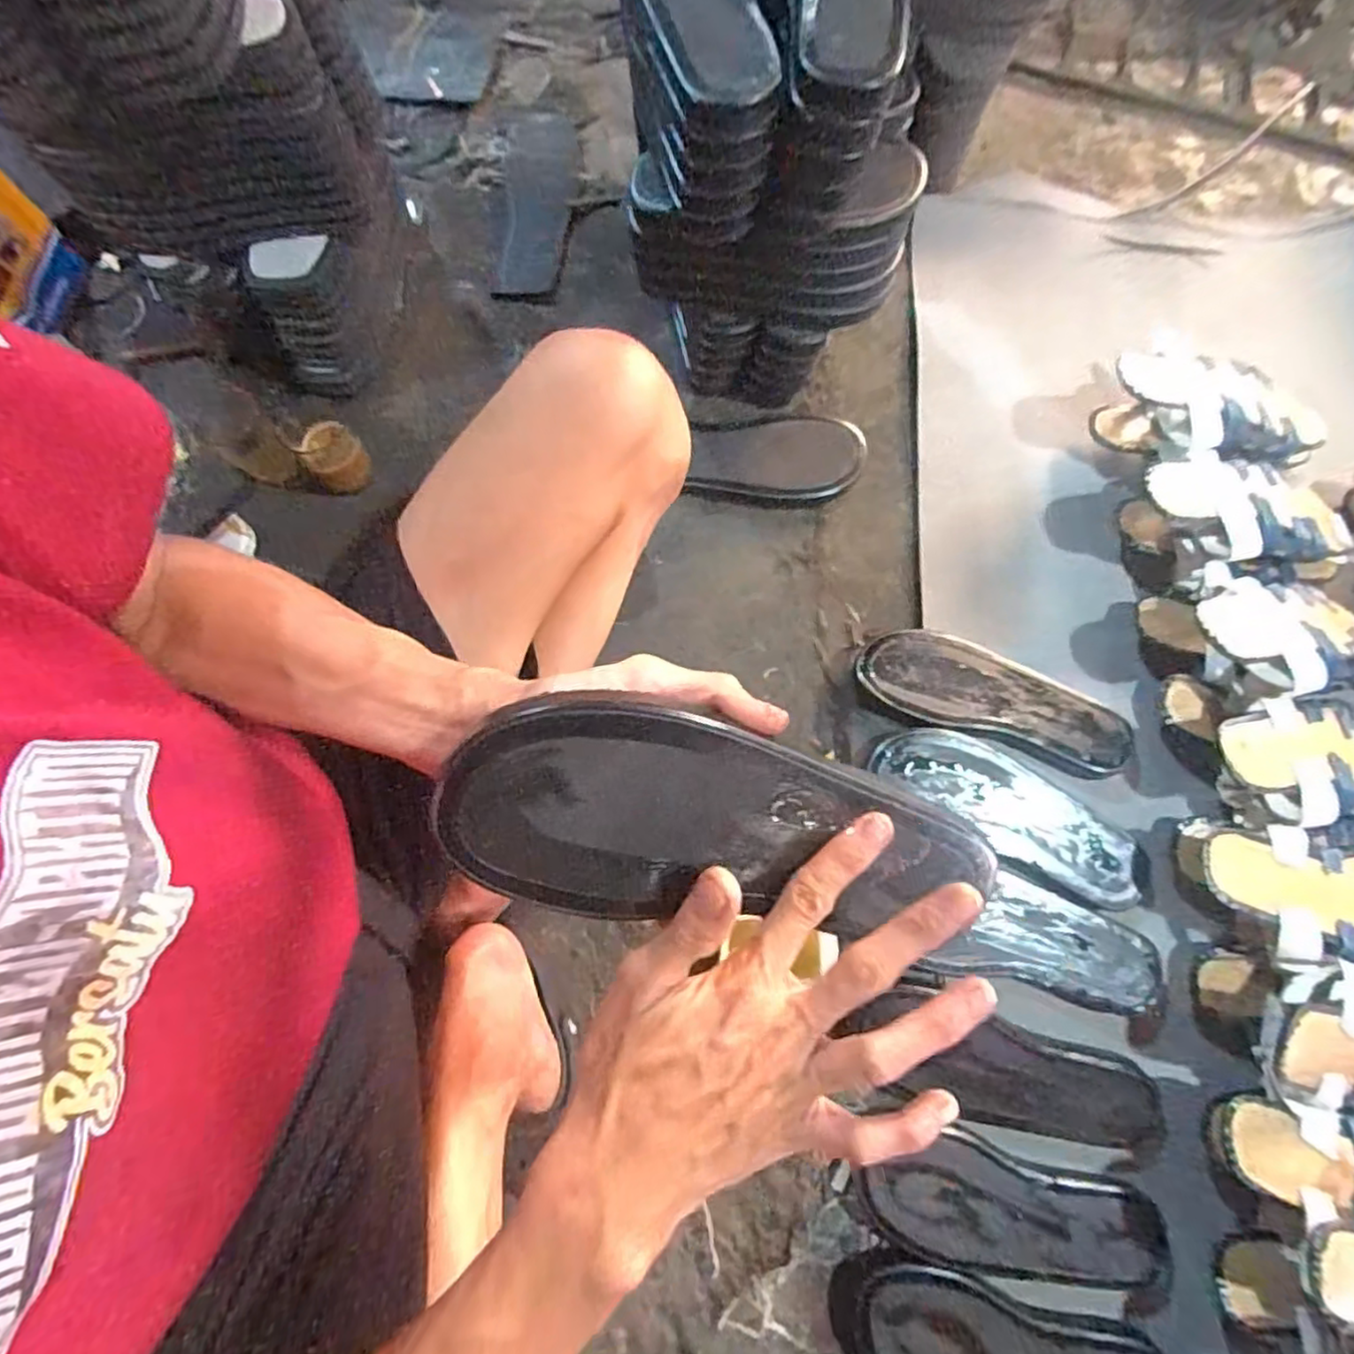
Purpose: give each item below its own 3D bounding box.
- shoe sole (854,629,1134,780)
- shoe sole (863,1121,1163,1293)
[{"bbox_3d":[0.307,0.016,0.648,0.251,0.022,0.094,21,79,4],"label":"shoe sole"},{"bbox_3d":[0.285,0.456,0.567,0.243,0.015,0.093,12,79,2],"label":"shoe sole"}]

